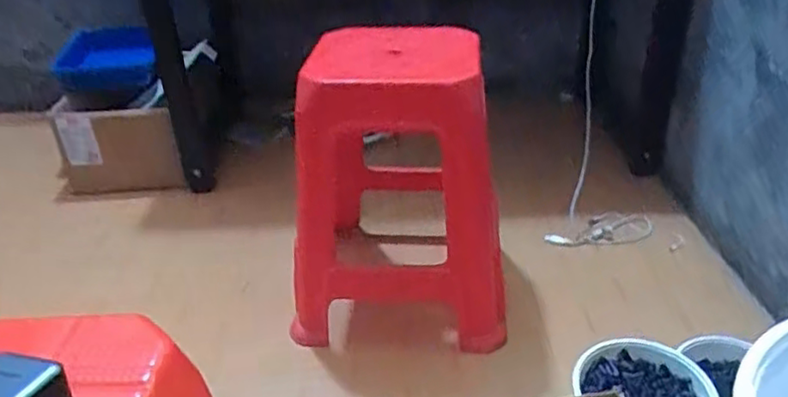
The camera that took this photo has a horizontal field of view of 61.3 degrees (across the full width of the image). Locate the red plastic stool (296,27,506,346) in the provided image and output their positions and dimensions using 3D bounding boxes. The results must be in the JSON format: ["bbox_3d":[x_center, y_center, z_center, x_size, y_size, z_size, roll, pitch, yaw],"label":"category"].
[{"bbox_3d":[0.012,-0.024,1.199,0.363,0.482,0.342,0,30,4],"label":"red plastic stool"}]

